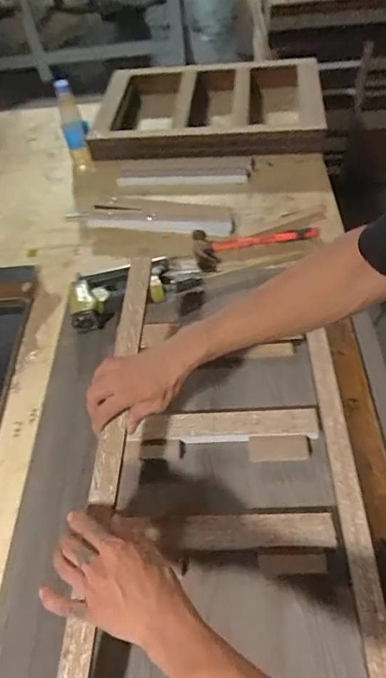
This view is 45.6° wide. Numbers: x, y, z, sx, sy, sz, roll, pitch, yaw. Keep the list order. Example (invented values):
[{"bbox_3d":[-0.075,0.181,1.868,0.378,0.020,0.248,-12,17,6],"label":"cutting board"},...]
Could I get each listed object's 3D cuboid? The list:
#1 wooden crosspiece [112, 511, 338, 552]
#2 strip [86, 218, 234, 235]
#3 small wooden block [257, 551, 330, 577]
[{"bbox_3d":[0.048,0.246,0.586,0.252,0.030,0.043,-3,52,3],"label":"wooden crosspiece"},{"bbox_3d":[-0.075,-0.243,0.989,0.319,0.021,0.044,3,53,8],"label":"strip"},{"bbox_3d":[0.120,0.273,0.559,0.079,0.021,0.025,-5,52,2],"label":"small wooden block"}]

